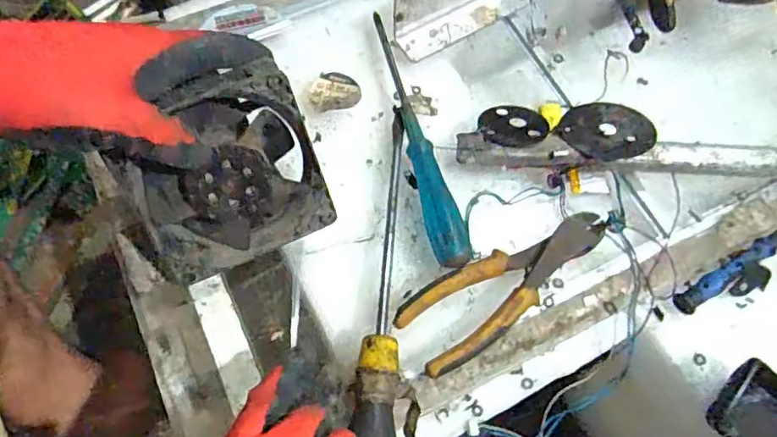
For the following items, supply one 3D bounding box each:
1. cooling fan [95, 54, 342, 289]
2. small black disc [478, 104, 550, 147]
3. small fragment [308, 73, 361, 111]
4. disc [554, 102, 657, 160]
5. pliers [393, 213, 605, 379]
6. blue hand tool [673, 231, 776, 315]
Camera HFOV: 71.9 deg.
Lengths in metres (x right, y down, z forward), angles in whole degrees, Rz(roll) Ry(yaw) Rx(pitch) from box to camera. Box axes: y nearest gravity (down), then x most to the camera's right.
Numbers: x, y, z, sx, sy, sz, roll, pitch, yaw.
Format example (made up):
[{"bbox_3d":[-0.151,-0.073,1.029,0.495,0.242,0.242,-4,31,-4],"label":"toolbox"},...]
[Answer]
[{"bbox_3d":[-0.114,-0.028,0.360,0.128,0.123,0.030,-23,34,-9],"label":"cooling fan"},{"bbox_3d":[0.102,-0.077,0.437,0.055,0.004,0.055,-2,45,2],"label":"small black disc"},{"bbox_3d":[-0.046,-0.109,0.463,0.043,0.004,0.038,-8,67,-2],"label":"small fragment"},{"bbox_3d":[0.175,-0.072,0.433,0.075,0.005,0.065,-6,50,-3],"label":"disc"},{"bbox_3d":[0.088,0.047,0.392,0.169,0.021,0.056,-32,70,-12],"label":"pliers"},{"bbox_3d":[0.285,0.030,0.420,0.147,0.013,0.016,-30,70,-11],"label":"blue hand tool"}]

